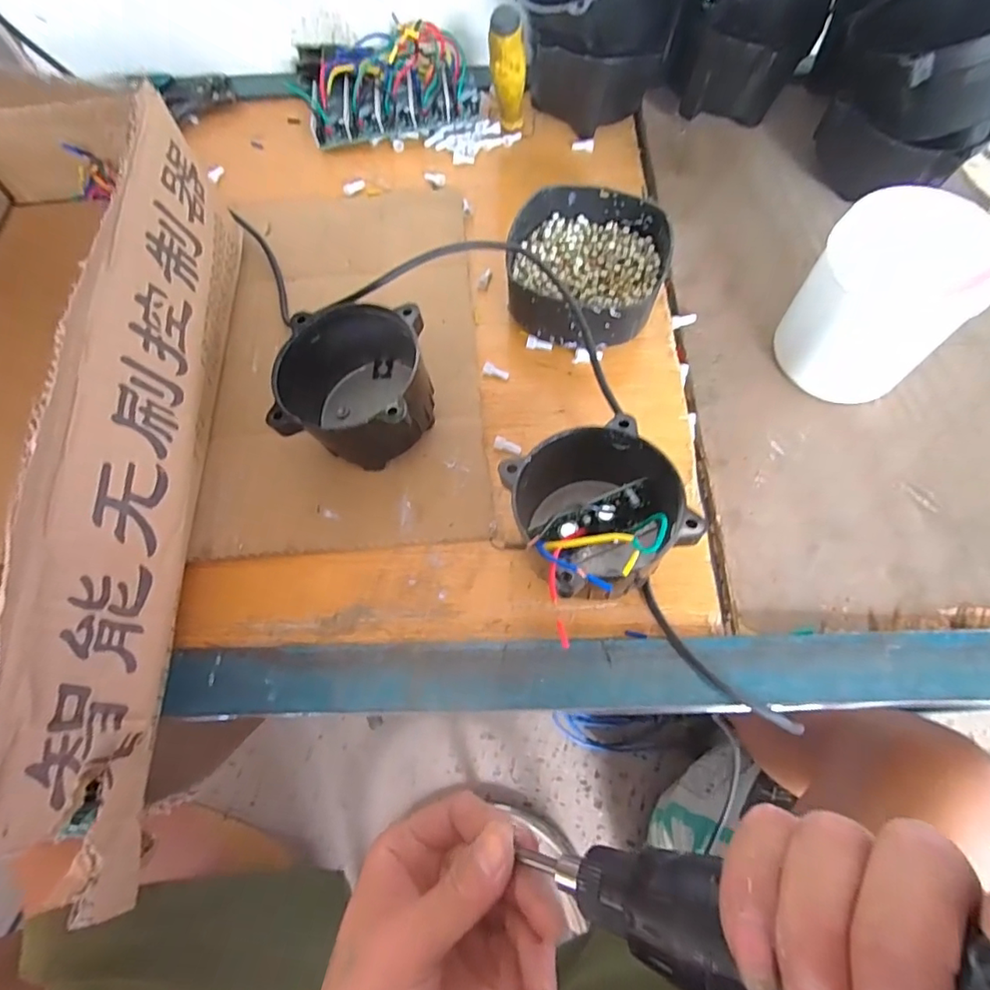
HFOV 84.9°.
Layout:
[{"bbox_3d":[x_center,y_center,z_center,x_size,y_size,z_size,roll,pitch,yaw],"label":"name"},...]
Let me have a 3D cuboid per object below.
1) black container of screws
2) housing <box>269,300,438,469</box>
[{"bbox_3d":[0.069,-0.176,0.426,0.119,0.051,0.121,19,68,10],"label":"black container of screws"},{"bbox_3d":[-0.096,-0.075,0.371,0.103,0.073,0.097,-1,66,1],"label":"housing"}]

